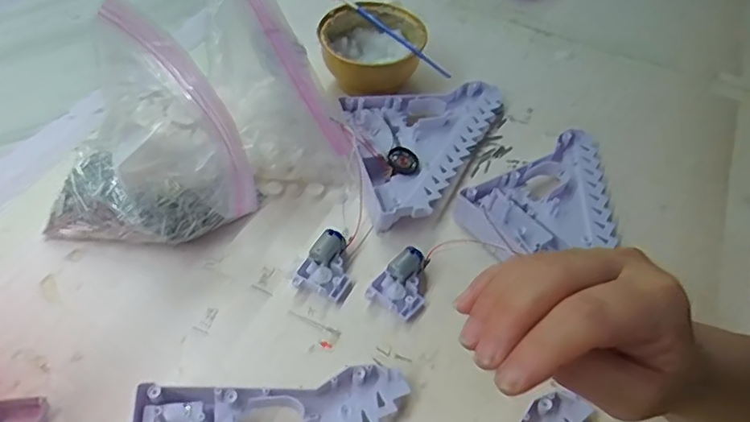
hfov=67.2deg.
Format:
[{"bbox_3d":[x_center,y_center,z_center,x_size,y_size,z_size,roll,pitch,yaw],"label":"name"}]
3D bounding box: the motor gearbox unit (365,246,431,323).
[{"bbox_3d":[0.022,0.052,0.404,0.035,0.019,0.047,34,56,22],"label":"motor gearbox unit"}]

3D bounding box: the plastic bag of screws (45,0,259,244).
[{"bbox_3d":[-0.168,-0.044,0.394,0.146,0.145,0.089,-14,53,-15],"label":"plastic bag of screws"}]

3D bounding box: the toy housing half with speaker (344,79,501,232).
[{"bbox_3d":[0.056,-0.054,0.486,0.153,0.032,0.131,-13,53,-14],"label":"toy housing half with speaker"}]

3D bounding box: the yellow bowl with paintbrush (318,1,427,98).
[{"bbox_3d":[-0.005,-0.149,0.548,0.097,0.056,0.102,2,51,-3],"label":"yellow bowl with paintbrush"}]

